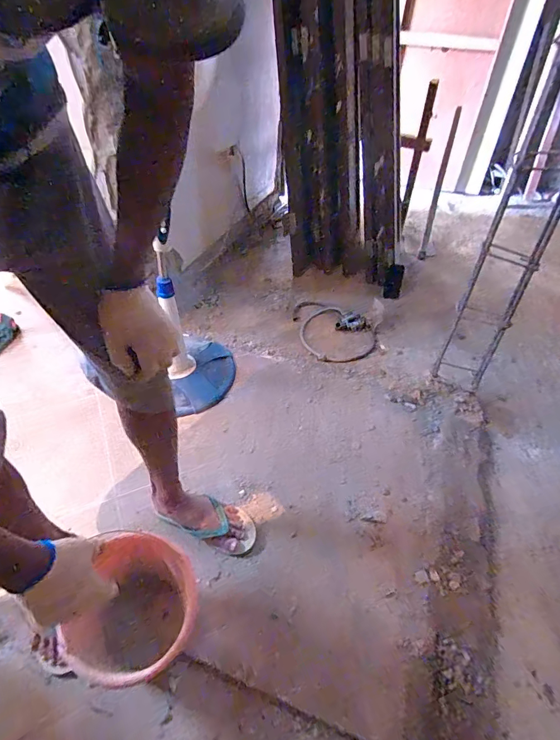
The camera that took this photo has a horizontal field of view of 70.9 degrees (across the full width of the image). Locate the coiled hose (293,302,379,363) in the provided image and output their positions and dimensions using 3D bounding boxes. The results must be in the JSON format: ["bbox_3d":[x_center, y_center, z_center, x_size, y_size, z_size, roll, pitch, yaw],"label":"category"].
[{"bbox_3d":[0.233,-0.186,1.731,0.318,0.044,0.469,-8,44,-11],"label":"coiled hose"}]

